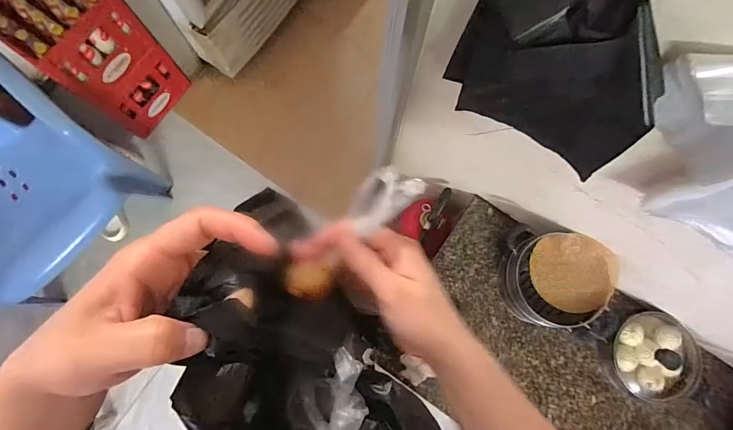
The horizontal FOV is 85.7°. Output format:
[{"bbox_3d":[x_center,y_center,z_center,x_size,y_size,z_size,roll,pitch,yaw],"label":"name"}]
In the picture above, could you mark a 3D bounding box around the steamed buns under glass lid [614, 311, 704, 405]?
[{"bbox_3d":[0.611,0.299,0.817,0.192,0.098,0.174,16,80,1],"label":"steamed buns under glass lid"}]

